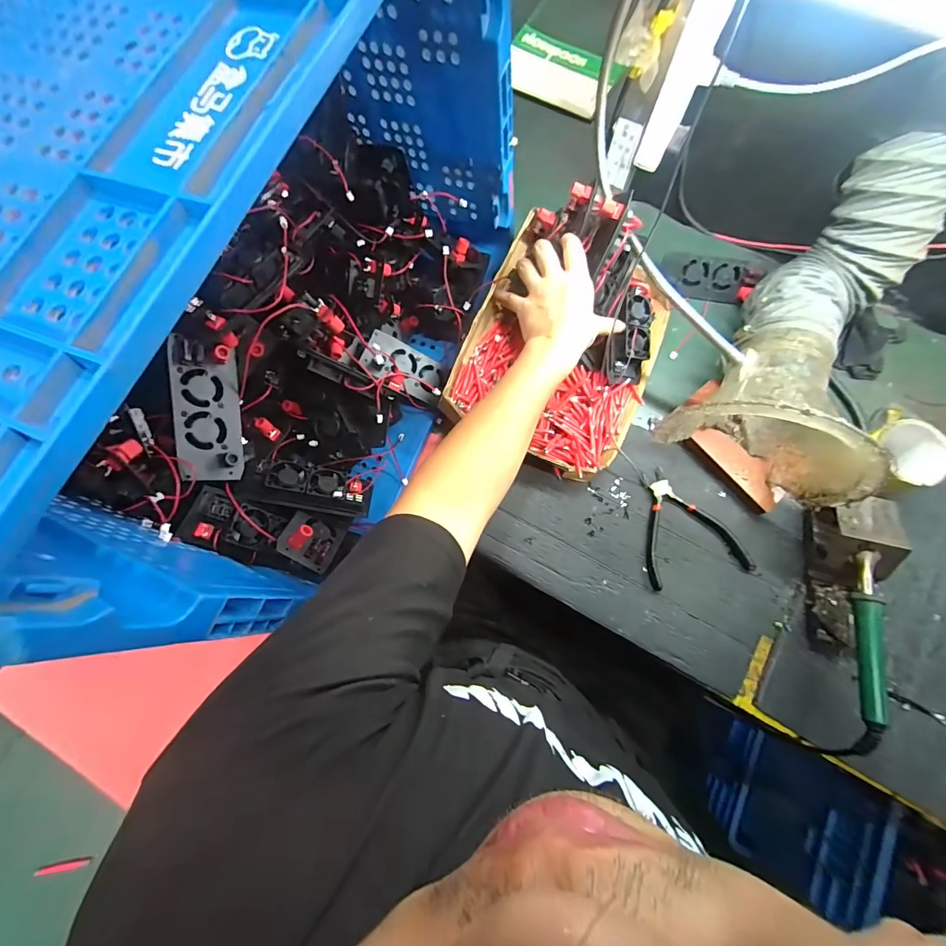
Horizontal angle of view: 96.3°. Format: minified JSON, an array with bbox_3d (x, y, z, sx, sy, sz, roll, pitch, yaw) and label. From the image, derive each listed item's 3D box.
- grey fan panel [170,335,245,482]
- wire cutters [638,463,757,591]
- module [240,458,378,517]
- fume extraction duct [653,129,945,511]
[{"bbox_3d":[-0.255,-0.060,0.414,0.059,0.026,0.133,-6,94,-46],"label":"grey fan panel"},{"bbox_3d":[0.268,0.063,0.538,0.125,0.012,0.144,-13,76,-2],"label":"wire cutters"},{"bbox_3d":[-0.185,0.018,0.473,0.131,0.039,0.050,12,46,-21],"label":"module"},{"bbox_3d":[0.410,-0.151,0.497,0.205,0.187,0.374,33,79,10],"label":"fume extraction duct"}]

